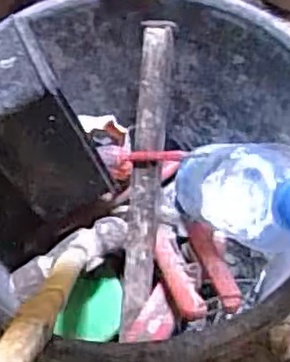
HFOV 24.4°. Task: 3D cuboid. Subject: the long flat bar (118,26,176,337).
[{"bbox_3d":[0.000,-0.001,0.502,0.023,0.011,0.233,5,91,4],"label":"long flat bar"}]

